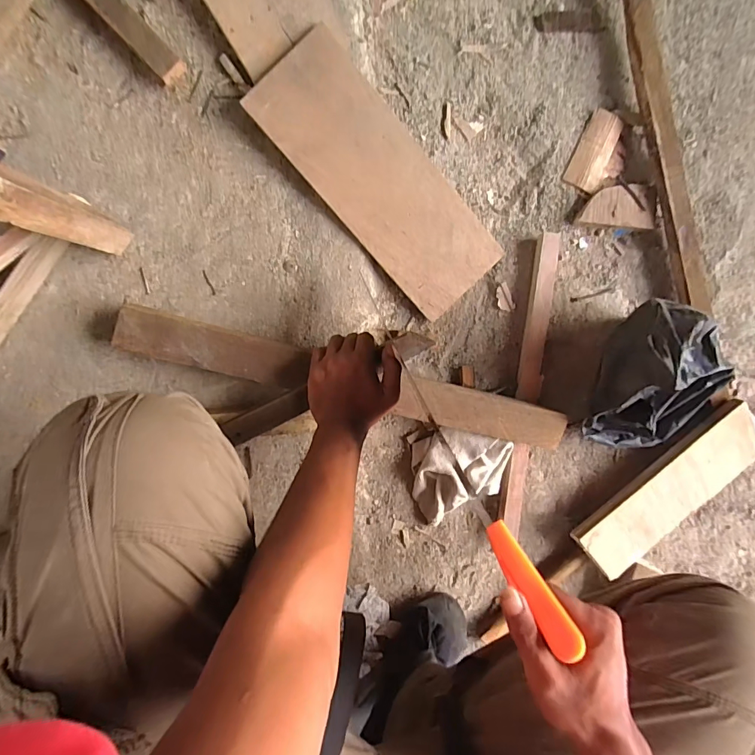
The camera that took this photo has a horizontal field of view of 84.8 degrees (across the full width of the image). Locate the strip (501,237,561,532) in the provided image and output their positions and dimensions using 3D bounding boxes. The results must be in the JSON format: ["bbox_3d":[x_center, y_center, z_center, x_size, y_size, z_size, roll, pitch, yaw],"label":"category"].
[{"bbox_3d":[0.215,0.016,0.581,0.038,0.024,0.416,6,96,-7],"label":"strip"}]

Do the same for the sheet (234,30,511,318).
[{"bbox_3d":[0.006,-0.236,0.511,0.131,0.009,0.337,-44,106,1],"label":"sheet"}]

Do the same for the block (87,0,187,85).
[{"bbox_3d":[-0.279,-0.393,0.459,0.142,0.028,0.032,44,90,-10],"label":"block"}]

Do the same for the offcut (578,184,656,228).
[{"bbox_3d":[0.329,-0.235,0.567,0.107,0.019,0.056,1,97,-7],"label":"offcut"}]

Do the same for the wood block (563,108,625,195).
[{"bbox_3d":[0.304,-0.298,0.558,0.068,0.018,0.099,24,94,-9],"label":"wood block"}]

